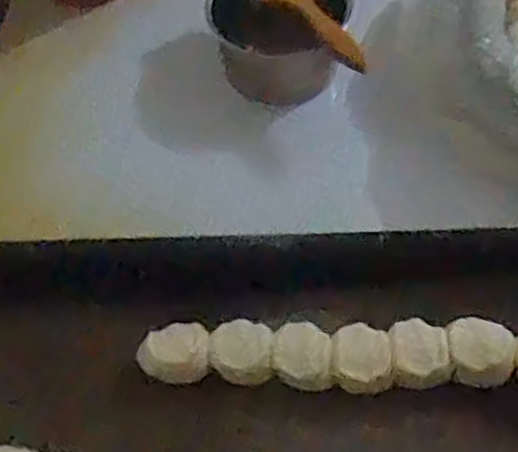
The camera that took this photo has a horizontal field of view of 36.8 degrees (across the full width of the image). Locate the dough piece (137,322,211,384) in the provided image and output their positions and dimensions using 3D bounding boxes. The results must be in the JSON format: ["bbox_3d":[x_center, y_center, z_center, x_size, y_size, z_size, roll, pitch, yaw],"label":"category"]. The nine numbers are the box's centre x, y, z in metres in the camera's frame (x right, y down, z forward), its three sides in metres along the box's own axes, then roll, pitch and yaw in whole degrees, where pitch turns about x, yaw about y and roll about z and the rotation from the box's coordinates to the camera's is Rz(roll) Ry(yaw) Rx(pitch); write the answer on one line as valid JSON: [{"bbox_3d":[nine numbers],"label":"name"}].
[{"bbox_3d":[-0.071,0.105,0.653,0.058,0.028,0.041,0,56,2],"label":"dough piece"}]

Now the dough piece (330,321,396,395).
[{"bbox_3d":[0.082,0.105,0.626,0.045,0.028,0.050,0,56,2],"label":"dough piece"}]

